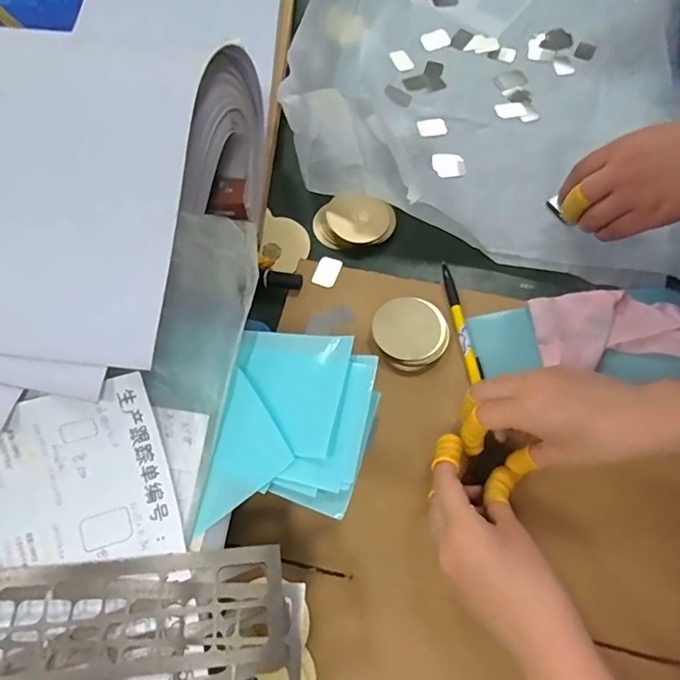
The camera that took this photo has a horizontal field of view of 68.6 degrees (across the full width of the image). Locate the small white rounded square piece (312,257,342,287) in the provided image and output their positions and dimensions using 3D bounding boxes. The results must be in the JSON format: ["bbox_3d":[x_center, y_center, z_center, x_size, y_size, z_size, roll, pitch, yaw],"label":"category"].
[{"bbox_3d":[-0.013,-0.068,0.487,0.023,0.004,0.032,20,69,6],"label":"small white rounded square piece"}]

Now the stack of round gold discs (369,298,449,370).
[{"bbox_3d":[0.064,-0.007,0.456,0.063,0.019,0.065,-37,74,-15],"label":"stack of round gold discs"}]

